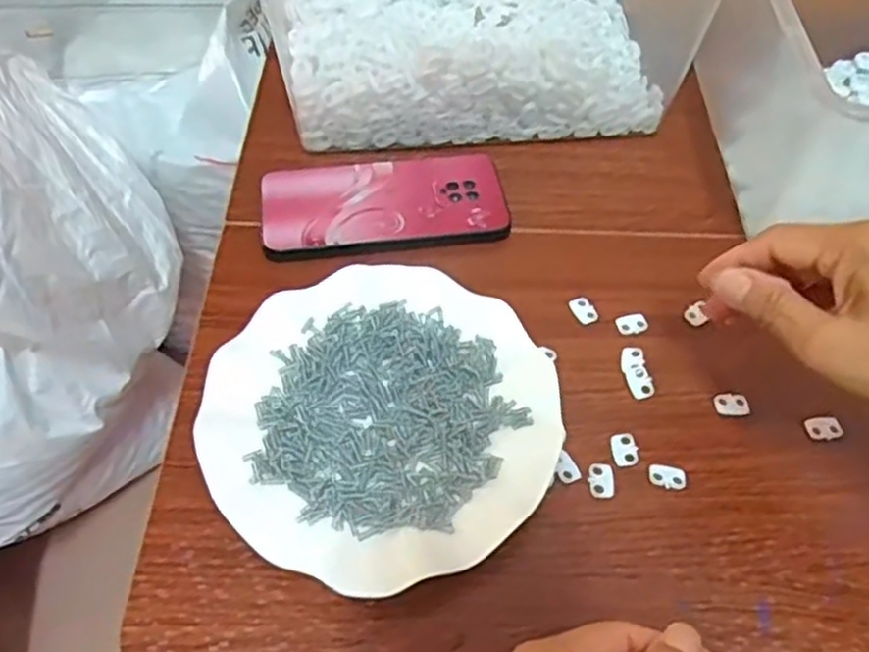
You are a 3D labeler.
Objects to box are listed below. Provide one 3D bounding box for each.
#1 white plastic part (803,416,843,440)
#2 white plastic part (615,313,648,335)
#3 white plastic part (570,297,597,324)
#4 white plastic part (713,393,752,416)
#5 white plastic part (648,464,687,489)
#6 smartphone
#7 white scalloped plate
[{"bbox_3d":[0.219,0.057,0.409,0.018,0.006,0.013,-2,54,-4],"label":"white plastic part"},{"bbox_3d":[0.122,-0.002,0.448,0.018,0.004,0.015,-15,55,-13],"label":"white plastic part"},{"bbox_3d":[0.093,-0.010,0.454,0.013,0.004,0.019,-14,55,-13],"label":"white plastic part"},{"bbox_3d":[0.170,0.044,0.415,0.020,0.004,0.014,-3,54,-4],"label":"white plastic part"},{"bbox_3d":[0.124,0.080,0.387,0.019,0.004,0.012,9,54,5],"label":"white plastic part"},{"bbox_3d":[-0.034,-0.085,0.496,0.162,0.007,0.084,-8,54,-8],"label":"smartphone"},{"bbox_3d":[-0.027,0.049,0.391,0.177,0.023,0.179,1,53,-1],"label":"white scalloped plate"}]

